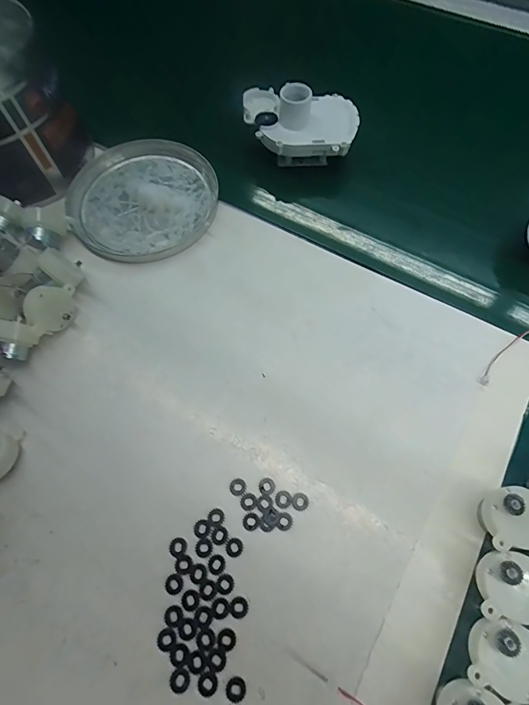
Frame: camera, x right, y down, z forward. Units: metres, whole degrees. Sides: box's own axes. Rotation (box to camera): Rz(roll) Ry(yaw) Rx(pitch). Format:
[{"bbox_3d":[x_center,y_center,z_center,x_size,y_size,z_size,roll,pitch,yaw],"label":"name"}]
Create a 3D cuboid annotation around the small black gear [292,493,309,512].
[{"bbox_3d":[0.022,0.094,0.232,0.011,0.004,0.010,0,67,1],"label":"small black gear"}]

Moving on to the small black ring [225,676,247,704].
[{"bbox_3d":[-0.015,0.178,0.195,0.011,0.004,0.011,0,67,1],"label":"small black ring"}]

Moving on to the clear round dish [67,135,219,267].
[{"bbox_3d":[-0.105,-0.136,0.327,0.125,0.014,0.128,0,67,1],"label":"clear round dish"}]

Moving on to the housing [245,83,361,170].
[{"bbox_3d":[0.032,-0.209,0.338,0.098,0.052,0.071,-3,67,-1],"label":"housing"}]

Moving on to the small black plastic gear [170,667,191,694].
[{"bbox_3d":[-0.045,0.174,0.196,0.010,0.004,0.011,0,67,1],"label":"small black plastic gear"}]

